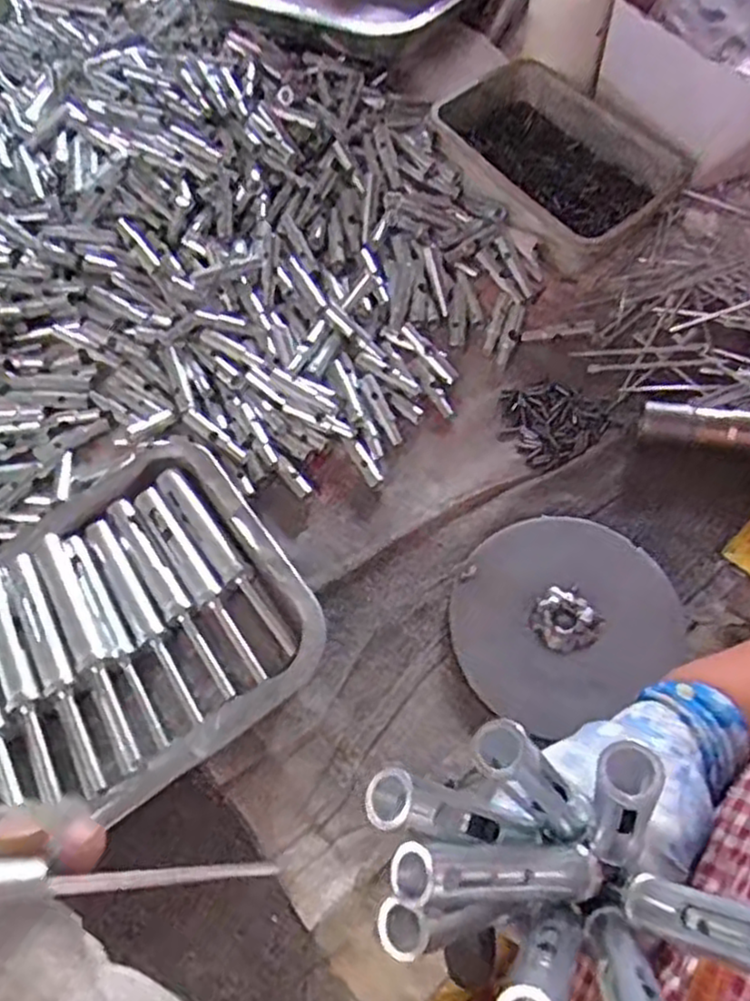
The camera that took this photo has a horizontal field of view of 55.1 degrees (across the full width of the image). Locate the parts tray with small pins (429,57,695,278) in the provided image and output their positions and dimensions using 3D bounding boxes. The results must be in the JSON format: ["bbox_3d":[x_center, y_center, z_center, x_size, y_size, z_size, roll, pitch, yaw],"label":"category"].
[{"bbox_3d":[0.137,-0.260,0.543,0.164,0.044,0.142,40,70,19],"label":"parts tray with small pins"}]

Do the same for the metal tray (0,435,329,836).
[{"bbox_3d":[-0.162,0.071,0.401,0.226,0.034,0.201,-34,68,-15],"label":"metal tray"}]

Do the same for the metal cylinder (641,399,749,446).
[{"bbox_3d":[0.232,-0.045,0.447,0.124,0.016,0.026,9,64,5],"label":"metal cylinder"}]

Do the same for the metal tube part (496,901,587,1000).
[{"bbox_3d":[0.056,0.147,0.229,0.017,0.085,0.018,-4,79,22],"label":"metal tube part"}]

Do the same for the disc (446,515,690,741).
[{"bbox_3d":[0.105,0.064,0.409,0.128,0.012,0.113,-30,67,-14],"label":"disc"}]

